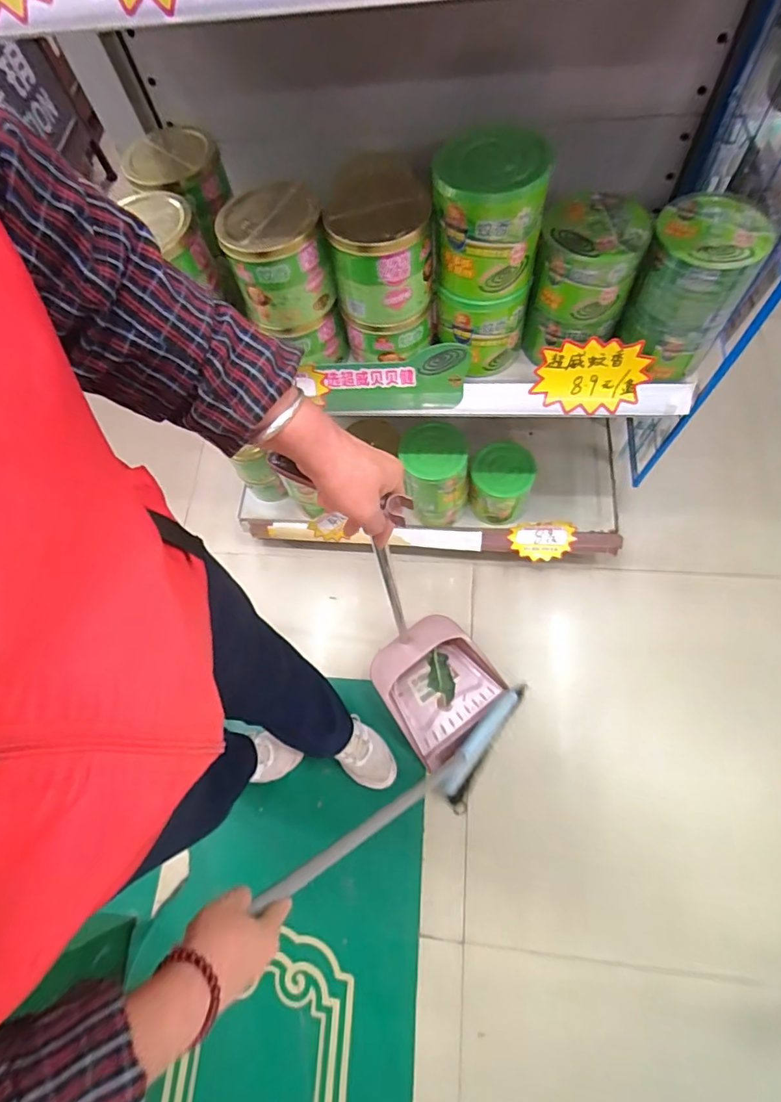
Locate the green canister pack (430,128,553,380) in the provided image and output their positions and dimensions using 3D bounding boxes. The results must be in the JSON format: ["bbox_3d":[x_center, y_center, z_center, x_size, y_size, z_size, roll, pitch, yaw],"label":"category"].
[{"bbox_3d":[0.135,-0.389,0.695,0.140,0.277,0.134,9,69,10],"label":"green canister pack"}]

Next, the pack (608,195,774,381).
[{"bbox_3d":[0.398,-0.345,0.692,0.133,0.179,0.131,28,74,16],"label":"pack"}]

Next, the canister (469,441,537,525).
[{"bbox_3d":[0.241,-0.146,1.133,0.127,0.147,0.138,-2,68,5],"label":"canister"}]

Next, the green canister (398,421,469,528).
[{"bbox_3d":[0.099,-0.156,1.093,0.126,0.224,0.134,-6,67,4],"label":"green canister"}]

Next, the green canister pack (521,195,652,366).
[{"bbox_3d":[0.267,-0.371,0.719,0.135,0.172,0.132,12,70,11],"label":"green canister pack"}]

